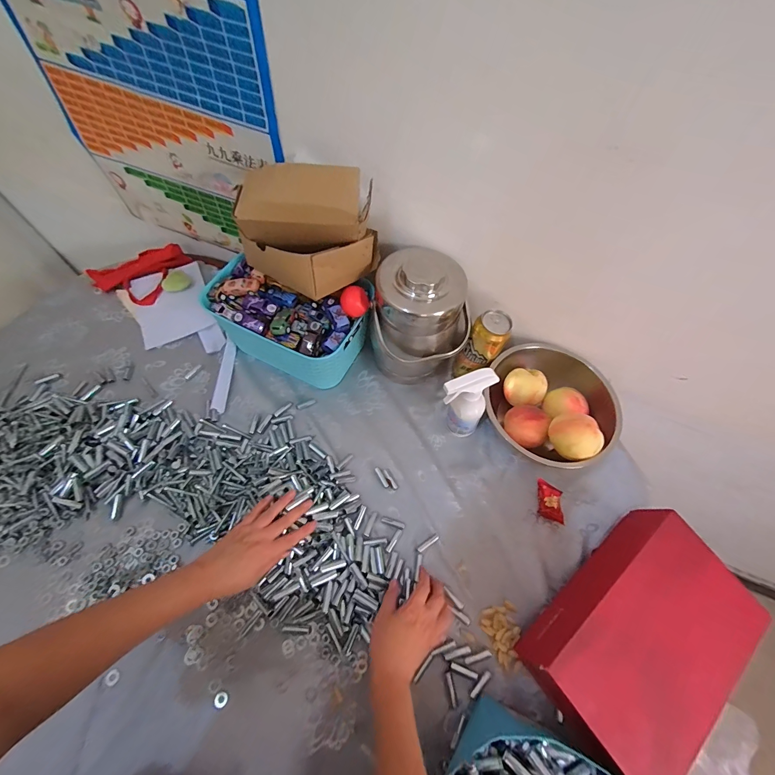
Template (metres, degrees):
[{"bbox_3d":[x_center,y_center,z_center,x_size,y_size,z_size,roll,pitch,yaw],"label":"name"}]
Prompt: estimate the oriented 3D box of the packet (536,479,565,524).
[{"bbox_3d":[0.281,0.196,0.604,0.037,0.028,0.066,8,61,0],"label":"packet"}]

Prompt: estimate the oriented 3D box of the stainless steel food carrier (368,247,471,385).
[{"bbox_3d":[0.052,-0.117,0.642,0.176,0.232,0.141,2,62,-3],"label":"stainless steel food carrier"}]

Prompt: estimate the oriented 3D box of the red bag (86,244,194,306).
[{"bbox_3d":[-0.547,-0.256,0.794,0.195,0.020,0.142,-32,69,-19],"label":"red bag"}]

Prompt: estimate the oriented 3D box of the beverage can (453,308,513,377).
[{"bbox_3d":[0.170,-0.070,0.646,0.069,0.153,0.060,28,63,11],"label":"beverage can"}]

